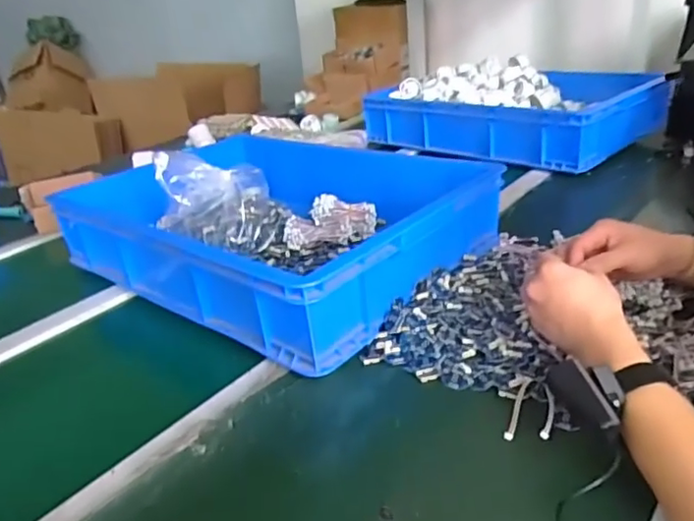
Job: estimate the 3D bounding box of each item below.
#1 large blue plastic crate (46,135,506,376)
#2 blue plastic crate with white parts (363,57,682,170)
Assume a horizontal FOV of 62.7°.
[{"bbox_3d":[-0.113,-0.071,0.877,0.573,0.125,0.422,17,34,38],"label":"large blue plastic crate"},{"bbox_3d":[0.380,-0.366,1.346,0.394,0.131,0.565,-26,33,-36],"label":"blue plastic crate with white parts"}]

